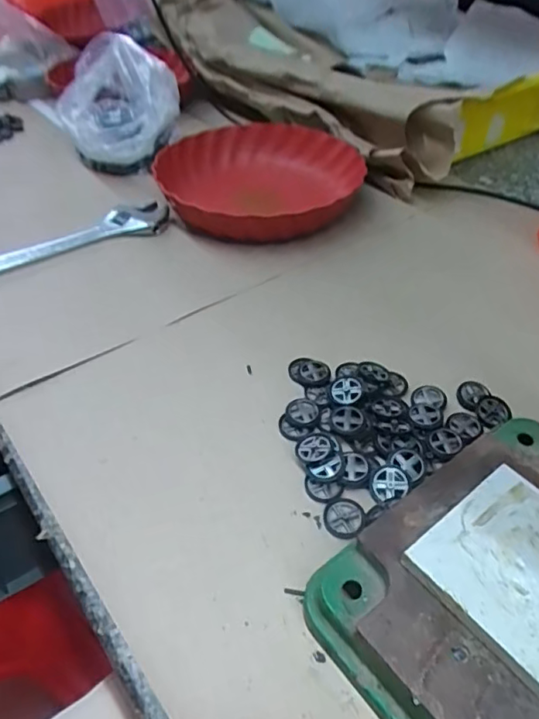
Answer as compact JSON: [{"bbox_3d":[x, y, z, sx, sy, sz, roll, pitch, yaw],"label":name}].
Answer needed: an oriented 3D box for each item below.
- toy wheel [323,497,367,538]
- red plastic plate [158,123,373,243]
[{"bbox_3d":[0.050,0.106,0.369,0.028,0.004,0.028,0,44,0],"label":"toy wheel"},{"bbox_3d":[-0.008,-0.217,0.678,0.239,0.060,0.231,-6,44,-6],"label":"red plastic plate"}]

